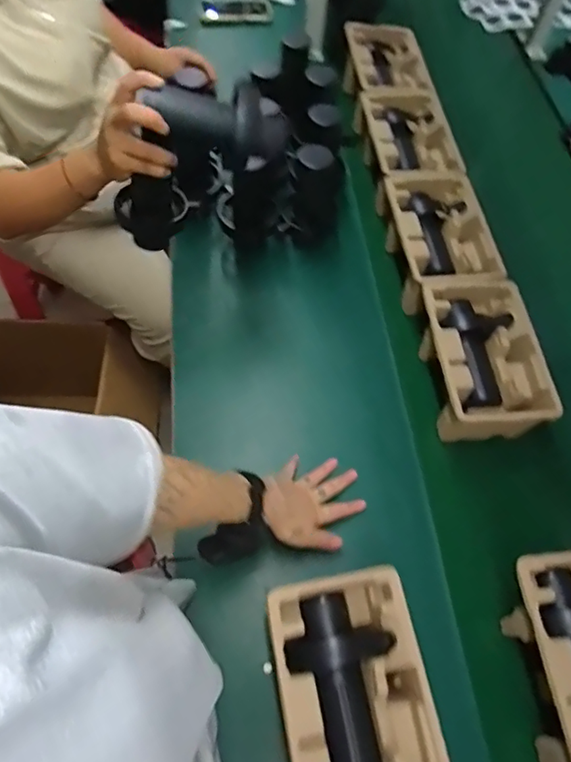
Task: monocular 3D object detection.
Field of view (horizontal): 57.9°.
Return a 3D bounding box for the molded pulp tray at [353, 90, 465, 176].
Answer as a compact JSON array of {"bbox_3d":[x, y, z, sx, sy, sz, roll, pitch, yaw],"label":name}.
[{"bbox_3d":[0.226,-0.439,0.970,0.148,0.086,0.236,-8,62,-3],"label":"molded pulp tray"}]

